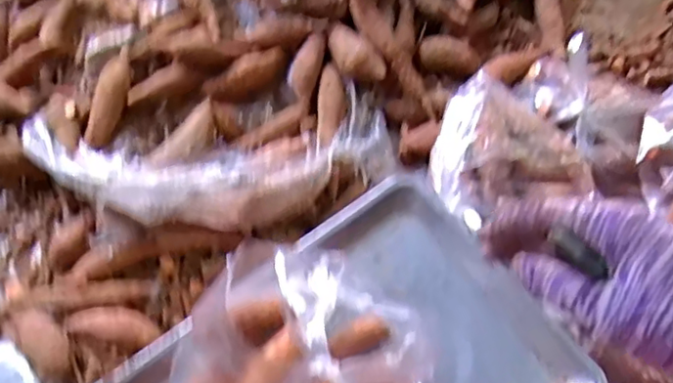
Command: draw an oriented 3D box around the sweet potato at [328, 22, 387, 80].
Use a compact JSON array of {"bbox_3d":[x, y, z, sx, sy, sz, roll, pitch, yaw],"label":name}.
[{"bbox_3d":[0.019,-0.154,0.699,0.039,0.031,0.086,-32,67,-12],"label":"sweet potato"}]

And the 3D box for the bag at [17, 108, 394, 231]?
[{"bbox_3d":[-0.136,-0.035,0.643,0.383,0.070,0.133,-5,64,0],"label":"bag"}]

